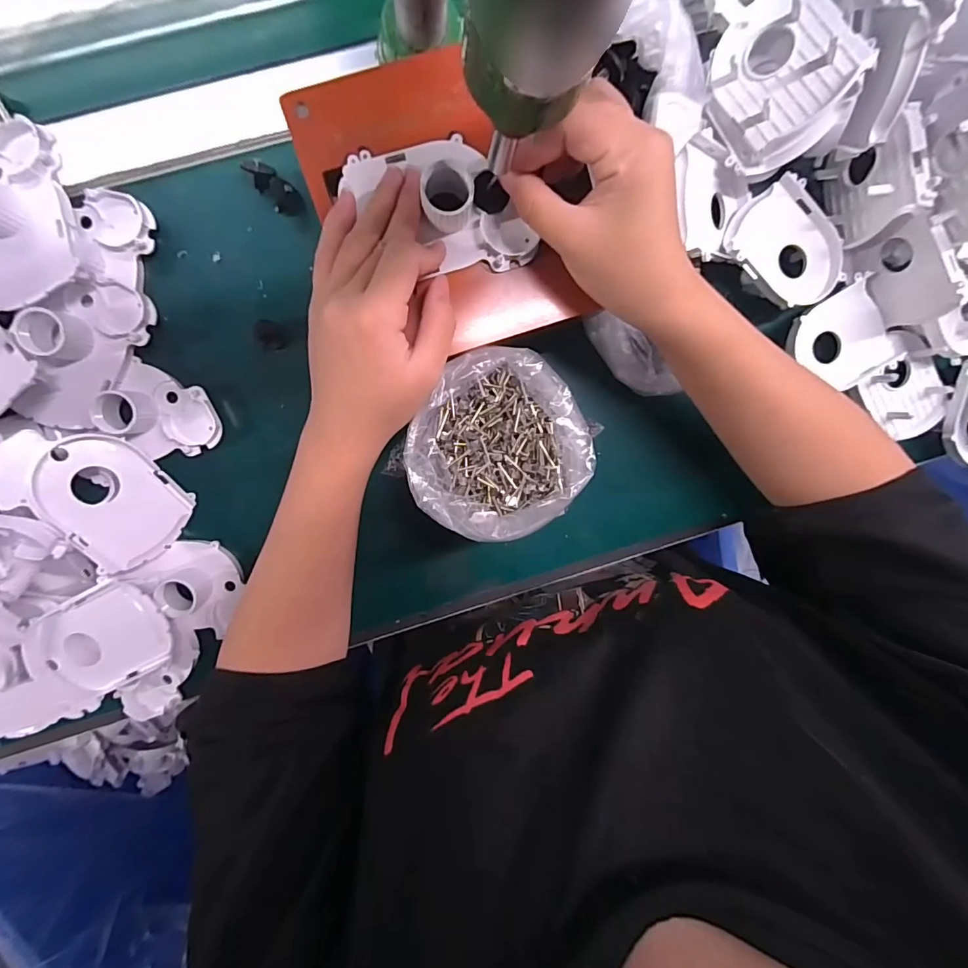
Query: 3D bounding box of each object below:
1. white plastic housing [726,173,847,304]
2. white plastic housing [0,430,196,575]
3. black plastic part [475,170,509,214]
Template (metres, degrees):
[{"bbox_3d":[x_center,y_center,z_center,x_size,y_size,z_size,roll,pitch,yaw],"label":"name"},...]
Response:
[{"bbox_3d":[0.215,-0.167,0.331,0.085,0.017,0.069,38,93,-10],"label":"white plastic housing"},{"bbox_3d":[-0.245,0.006,0.297,0.100,0.017,0.066,55,49,-32],"label":"white plastic housing"},{"bbox_3d":[0.002,-0.157,0.253,0.015,0.007,0.020,-41,97,1],"label":"black plastic part"}]

